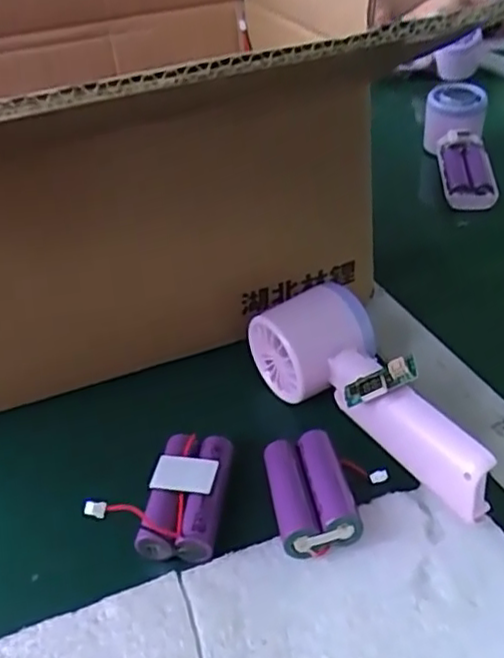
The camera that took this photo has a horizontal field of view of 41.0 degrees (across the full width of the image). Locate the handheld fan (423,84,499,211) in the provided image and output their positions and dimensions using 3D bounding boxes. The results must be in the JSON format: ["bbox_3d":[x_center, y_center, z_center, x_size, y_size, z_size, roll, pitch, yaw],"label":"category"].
[{"bbox_3d":[0.202,-0.171,0.650,0.055,0.047,0.176,0,49,6],"label":"handheld fan"}]

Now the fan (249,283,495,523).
[{"bbox_3d":[0.064,0.032,0.352,0.061,0.054,0.161,-24,41,-24],"label":"fan"}]

